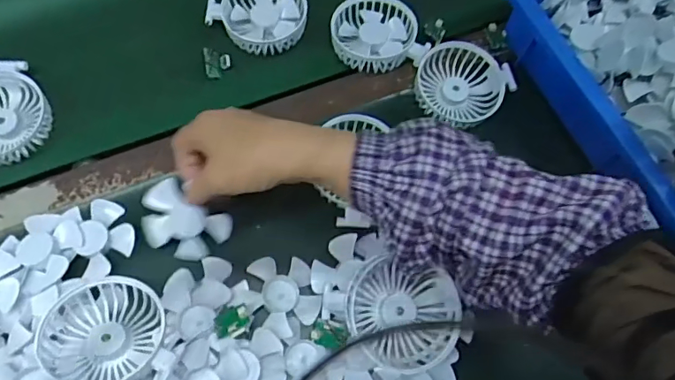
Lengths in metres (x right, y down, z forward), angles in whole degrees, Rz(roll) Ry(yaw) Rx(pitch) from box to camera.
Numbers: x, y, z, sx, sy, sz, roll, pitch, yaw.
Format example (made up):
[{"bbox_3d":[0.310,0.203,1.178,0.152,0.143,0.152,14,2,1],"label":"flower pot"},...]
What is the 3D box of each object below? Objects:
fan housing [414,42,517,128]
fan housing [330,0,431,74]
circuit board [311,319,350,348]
[{"bbox_3d":[0.128,-0.107,0.528,0.089,0.025,0.084,2,67,-4],"label":"fan housing"},{"bbox_3d":[0.040,-0.166,0.542,0.088,0.025,0.091,-7,68,-8],"label":"fan housing"},{"bbox_3d":[-0.006,0.119,0.419,0.029,0.008,0.024,13,102,13],"label":"circuit board"}]

